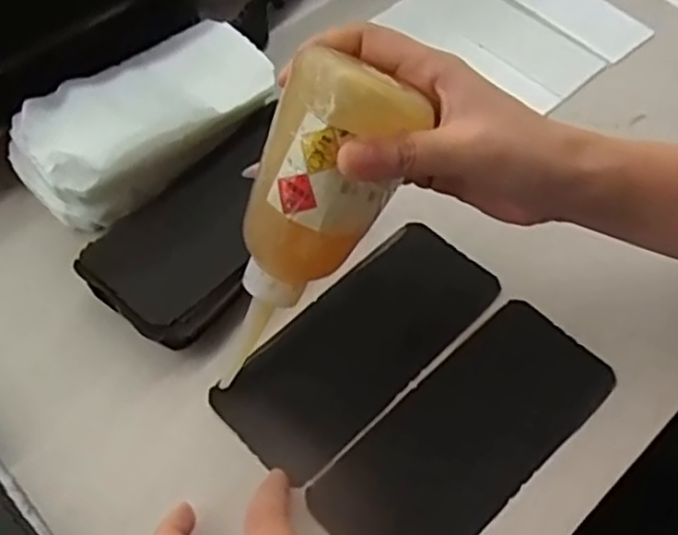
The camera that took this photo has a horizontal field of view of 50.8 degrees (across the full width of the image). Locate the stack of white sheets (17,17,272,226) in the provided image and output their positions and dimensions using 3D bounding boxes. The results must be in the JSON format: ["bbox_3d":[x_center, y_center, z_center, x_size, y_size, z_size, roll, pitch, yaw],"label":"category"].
[{"bbox_3d":[-0.114,-0.088,0.434,0.152,0.044,0.076,-36,65,-23],"label":"stack of white sheets"}]

